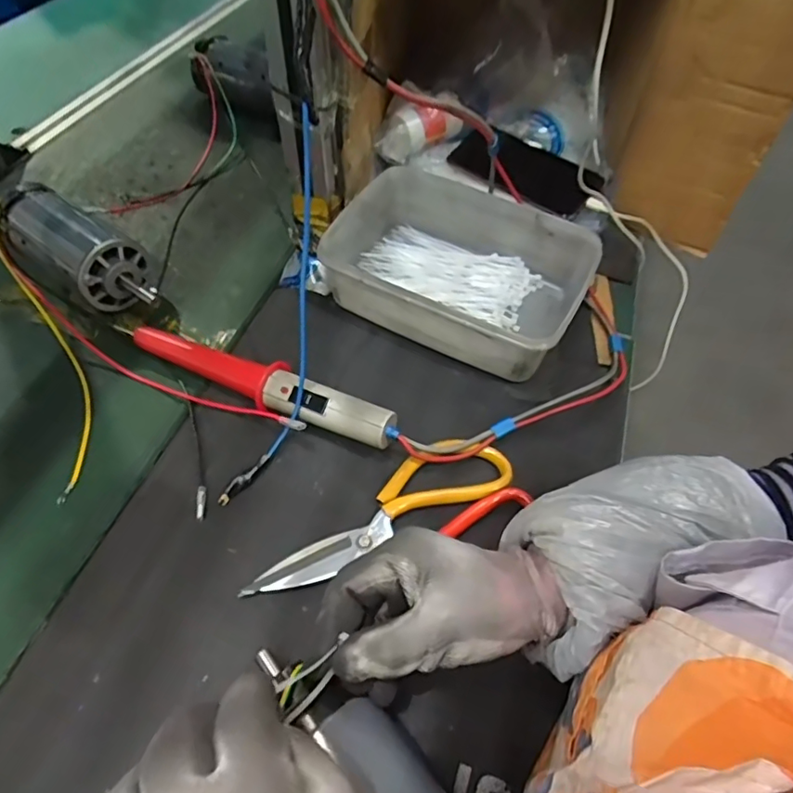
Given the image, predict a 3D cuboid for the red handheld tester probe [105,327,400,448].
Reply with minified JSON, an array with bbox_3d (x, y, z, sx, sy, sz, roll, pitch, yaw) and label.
[{"bbox_3d":[-0.118,-0.013,0.445,0.256,0.040,0.033,22,56,15],"label":"red handheld tester probe"}]

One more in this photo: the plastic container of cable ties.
[{"bbox_3d":[0.055,-0.114,0.500,0.215,0.081,0.151,23,56,16],"label":"plastic container of cable ties"}]

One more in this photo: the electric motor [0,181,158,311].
[{"bbox_3d":[-0.307,-0.136,0.523,0.196,0.060,0.067,29,58,19],"label":"electric motor"}]

